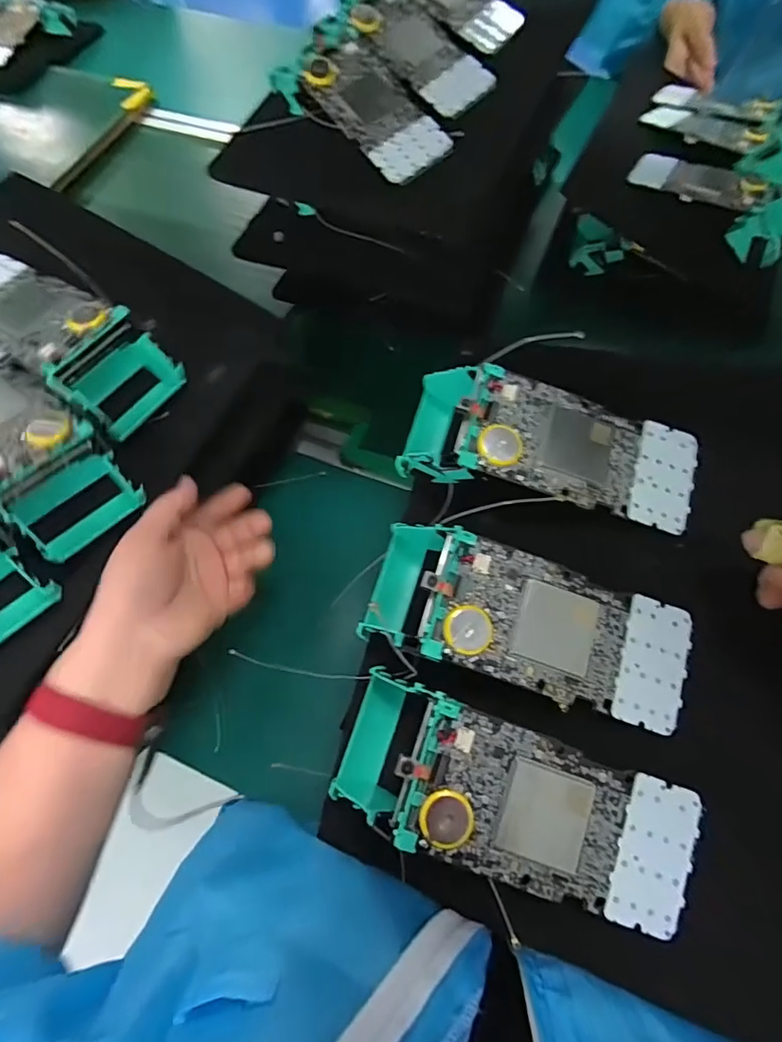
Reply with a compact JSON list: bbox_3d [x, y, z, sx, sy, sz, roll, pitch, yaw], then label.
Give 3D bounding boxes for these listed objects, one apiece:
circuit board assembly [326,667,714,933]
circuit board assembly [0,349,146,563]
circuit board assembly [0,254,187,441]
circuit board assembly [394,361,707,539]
[{"bbox_3d":[0.059,0.140,0.260,0.172,0.052,0.069,19,68,10],"label":"circuit board assembly"},{"bbox_3d":[-0.249,-0.056,0.346,0.170,0.058,0.079,41,73,18],"label":"circuit board assembly"},{"bbox_3d":[-0.239,-0.131,0.360,0.174,0.053,0.080,32,70,1],"label":"circuit board assembly"},{"bbox_3d":[0.095,-0.042,0.315,0.169,0.049,0.069,16,67,9],"label":"circuit board assembly"}]

